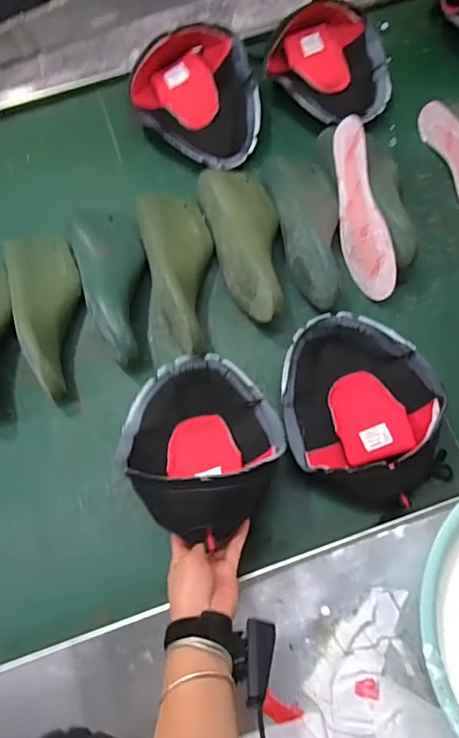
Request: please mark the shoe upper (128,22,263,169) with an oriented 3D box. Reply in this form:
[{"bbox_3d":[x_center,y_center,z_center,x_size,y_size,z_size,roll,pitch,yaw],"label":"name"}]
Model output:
[{"bbox_3d":[-0.037,-0.413,0.769,0.180,0.080,0.219,-32,72,-11],"label":"shoe upper"}]

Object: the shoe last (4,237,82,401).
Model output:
[{"bbox_3d":[-0.250,-0.075,0.695,0.096,0.078,0.233,-13,69,-4],"label":"shoe last"}]

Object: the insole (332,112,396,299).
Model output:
[{"bbox_3d":[0.180,-0.218,0.705,0.010,0.082,0.244,-10,86,-28],"label":"insole"}]

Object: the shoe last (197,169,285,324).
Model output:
[{"bbox_3d":[0.030,-0.179,0.710,0.098,0.079,0.242,-15,69,-5],"label":"shoe last"}]

